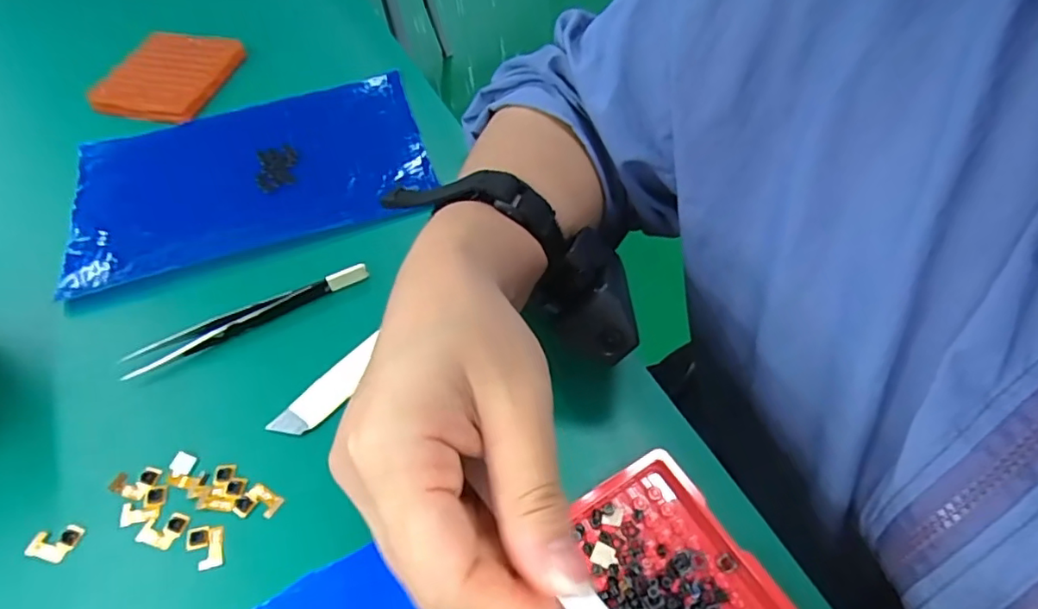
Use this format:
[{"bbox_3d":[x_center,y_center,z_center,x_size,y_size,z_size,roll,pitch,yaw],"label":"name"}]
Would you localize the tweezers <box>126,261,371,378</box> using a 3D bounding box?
[{"bbox_3d":[-0.141,0.007,0.299,0.127,0.010,0.015,-23,58,-12],"label":"tweezers"}]

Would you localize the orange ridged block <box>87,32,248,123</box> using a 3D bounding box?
[{"bbox_3d":[-0.272,-0.181,0.438,0.082,0.010,0.091,13,58,12],"label":"orange ridged block"}]

